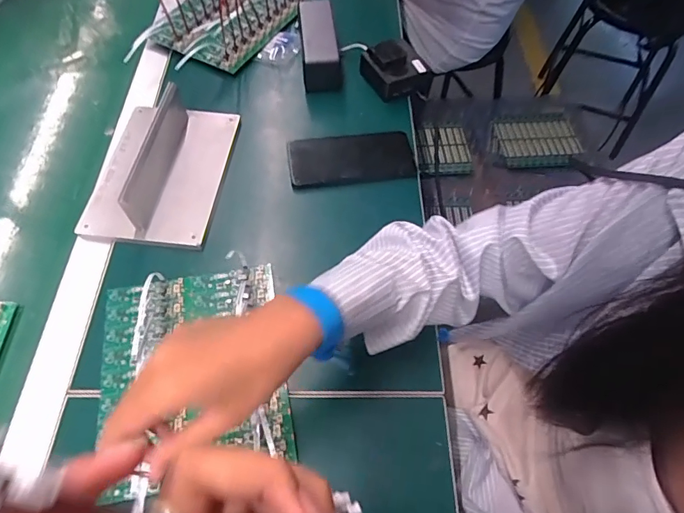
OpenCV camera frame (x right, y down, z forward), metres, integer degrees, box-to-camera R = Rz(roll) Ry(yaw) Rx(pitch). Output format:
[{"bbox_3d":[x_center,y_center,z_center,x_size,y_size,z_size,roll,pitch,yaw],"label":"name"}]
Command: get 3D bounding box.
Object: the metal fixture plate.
[{"bbox_3d":[-0.213,-0.114,0.507,0.143,0.056,0.201,8,61,2],"label":"metal fixture plate"}]

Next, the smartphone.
[{"bbox_3d":[0.011,-0.127,0.544,0.152,0.012,0.072,-8,60,-5],"label":"smartphone"}]

